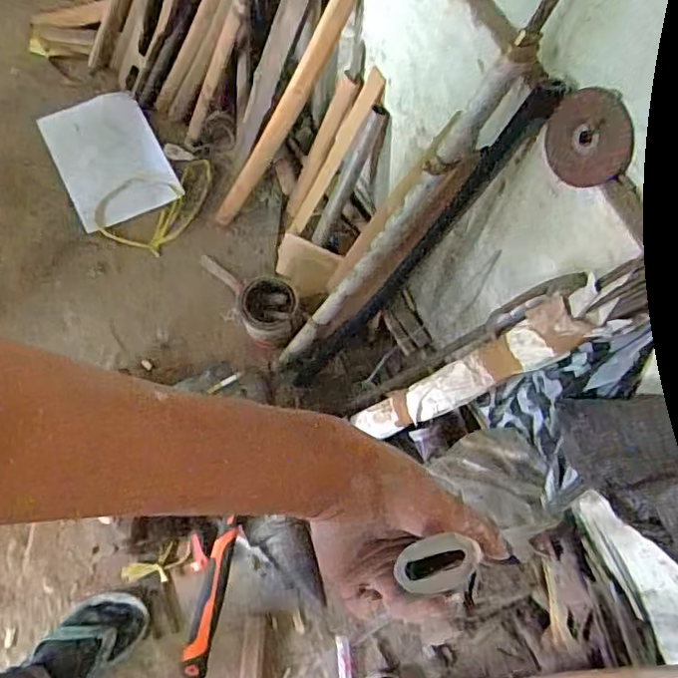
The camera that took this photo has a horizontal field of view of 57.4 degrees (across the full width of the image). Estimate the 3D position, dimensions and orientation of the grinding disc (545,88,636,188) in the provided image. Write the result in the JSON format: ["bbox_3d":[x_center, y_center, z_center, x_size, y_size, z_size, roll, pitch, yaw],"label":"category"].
[{"bbox_3d":[0.265,-0.212,0.662,0.005,0.097,0.103,-16,42,-30],"label":"grinding disc"}]

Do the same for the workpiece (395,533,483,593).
[{"bbox_3d":[0.051,0.113,0.311,0.037,0.016,0.022,-13,78,10],"label":"workpiece"}]

